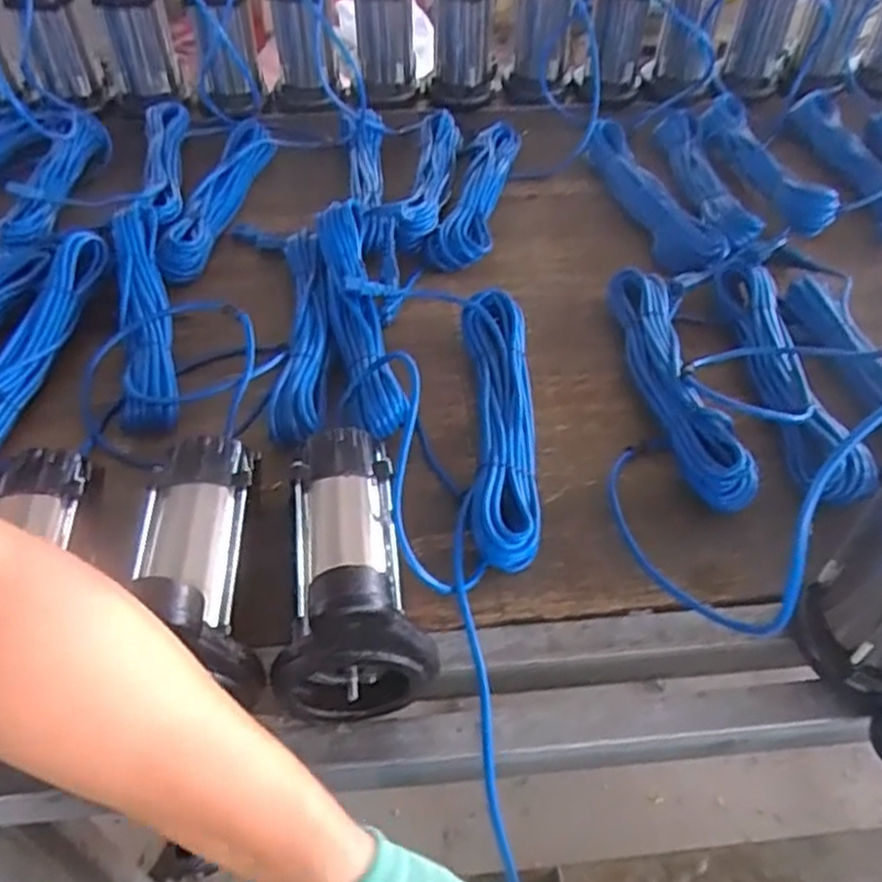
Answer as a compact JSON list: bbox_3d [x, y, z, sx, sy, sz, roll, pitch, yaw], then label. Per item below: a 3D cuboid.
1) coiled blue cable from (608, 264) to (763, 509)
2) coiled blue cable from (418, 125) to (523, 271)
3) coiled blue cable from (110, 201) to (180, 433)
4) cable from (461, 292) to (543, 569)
[{"bbox_3d":[0.243,-0.068,0.810,0.064,0.052,0.340,-5,48,-5],"label":"coiled blue cable"},{"bbox_3d":[0.054,-0.355,1.066,0.081,0.047,0.332,11,48,9],"label":"coiled blue cable"},{"bbox_3d":[-0.339,-0.156,0.860,0.063,0.051,0.342,-11,48,-11],"label":"coiled blue cable"},{"bbox_3d":[0.060,-0.027,0.780,0.070,0.059,0.346,0,47,-1],"label":"cable"}]

